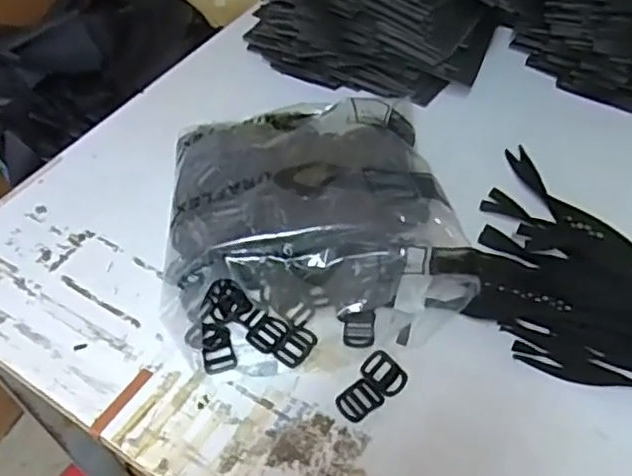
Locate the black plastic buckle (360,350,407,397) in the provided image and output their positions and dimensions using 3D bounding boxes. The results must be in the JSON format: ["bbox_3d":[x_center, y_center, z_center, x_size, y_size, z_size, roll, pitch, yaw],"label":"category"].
[{"bbox_3d":[0.056,0.110,0.518,0.038,0.007,0.028,32,58,26],"label":"black plastic buckle"}]

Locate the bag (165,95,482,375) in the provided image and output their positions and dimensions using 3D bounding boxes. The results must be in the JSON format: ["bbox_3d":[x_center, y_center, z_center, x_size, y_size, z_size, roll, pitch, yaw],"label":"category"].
[{"bbox_3d":[-0.007,-0.017,0.582,0.264,0.074,0.256,-9,50,-5],"label":"bag"}]

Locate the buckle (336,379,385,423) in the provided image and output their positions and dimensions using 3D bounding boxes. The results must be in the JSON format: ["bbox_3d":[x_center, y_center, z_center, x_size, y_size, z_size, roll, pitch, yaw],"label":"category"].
[{"bbox_3d":[0.034,0.130,0.506,0.034,0.004,0.028,-33,56,-23],"label":"buckle"}]

